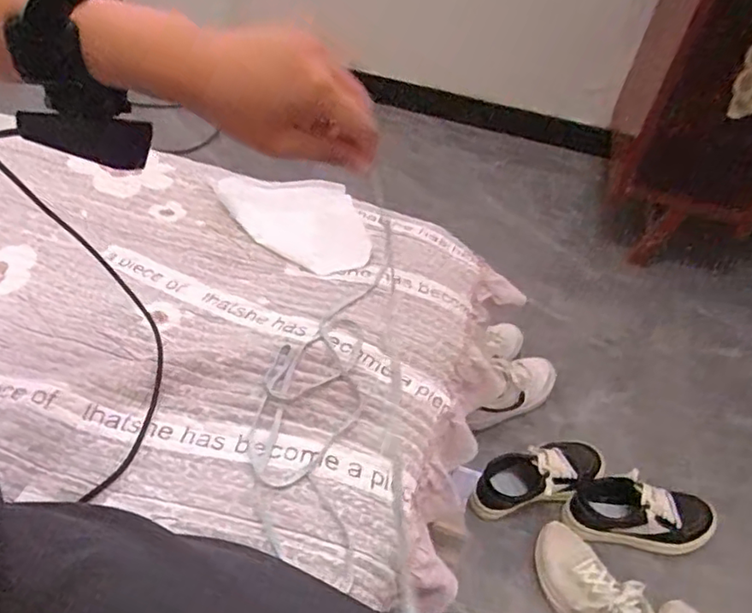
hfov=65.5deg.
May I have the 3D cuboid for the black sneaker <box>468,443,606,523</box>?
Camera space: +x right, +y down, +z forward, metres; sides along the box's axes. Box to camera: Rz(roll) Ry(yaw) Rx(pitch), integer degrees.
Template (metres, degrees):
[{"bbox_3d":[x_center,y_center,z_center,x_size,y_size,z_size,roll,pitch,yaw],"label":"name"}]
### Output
[{"bbox_3d":[0.276,0.284,0.985,0.249,0.103,0.096,-15,48,-23],"label":"black sneaker"}]

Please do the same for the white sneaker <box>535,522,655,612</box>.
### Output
[{"bbox_3d":[0.318,0.425,0.834,0.089,0.094,0.254,-12,48,-21],"label":"white sneaker"}]

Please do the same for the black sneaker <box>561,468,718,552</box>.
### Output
[{"bbox_3d":[0.433,0.343,0.960,0.240,0.100,0.099,4,44,-5],"label":"black sneaker"}]

